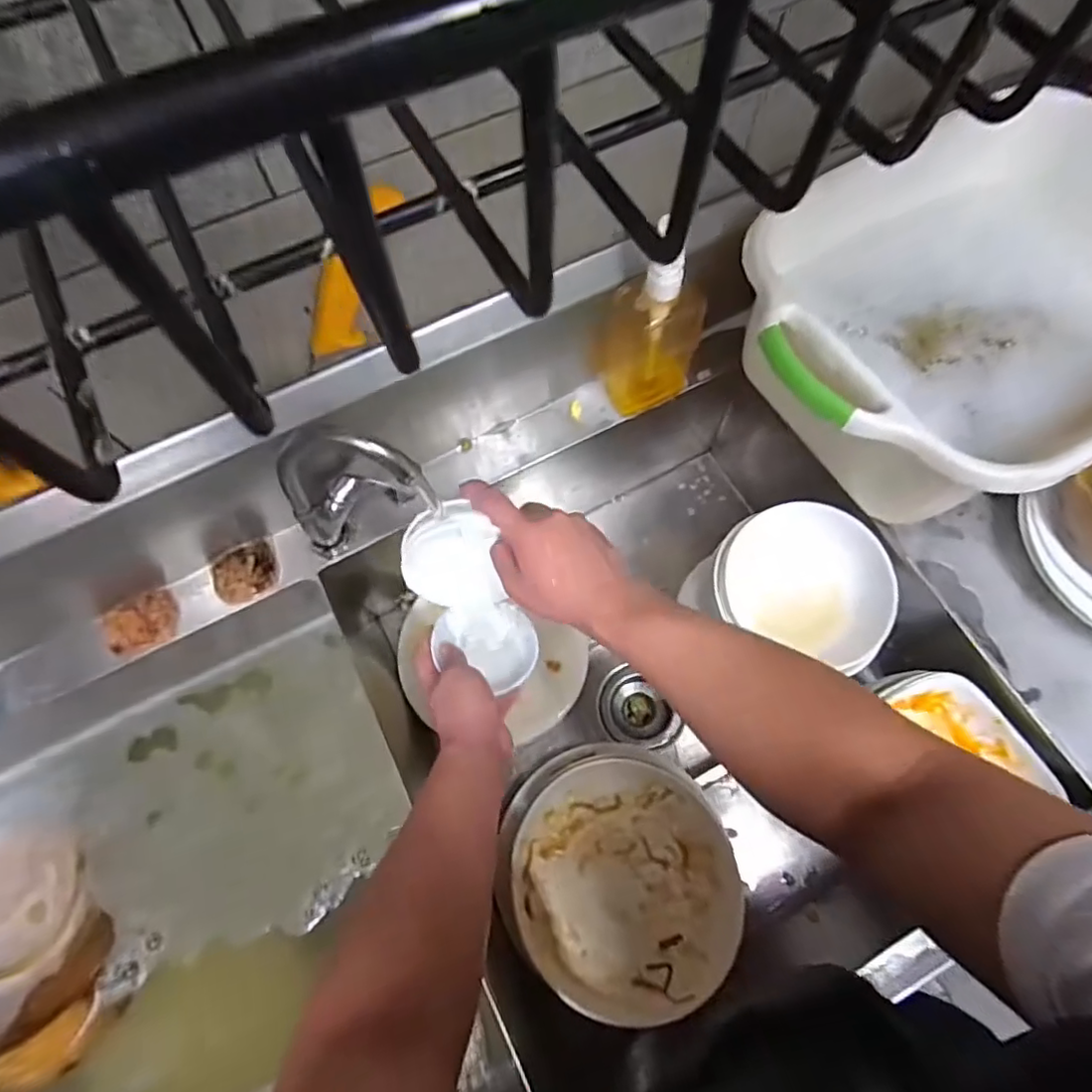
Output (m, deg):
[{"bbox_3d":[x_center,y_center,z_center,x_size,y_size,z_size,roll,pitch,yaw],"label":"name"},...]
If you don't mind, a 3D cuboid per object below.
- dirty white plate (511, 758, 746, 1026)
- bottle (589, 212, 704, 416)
[{"bbox_3d":[0.078,0.341,0.611,0.213,0.046,0.221,-1,68,2],"label":"dirty white plate"},{"bbox_3d":[0.109,-0.222,0.611,0.104,0.203,0.065,-24,69,-8],"label":"bottle"}]

